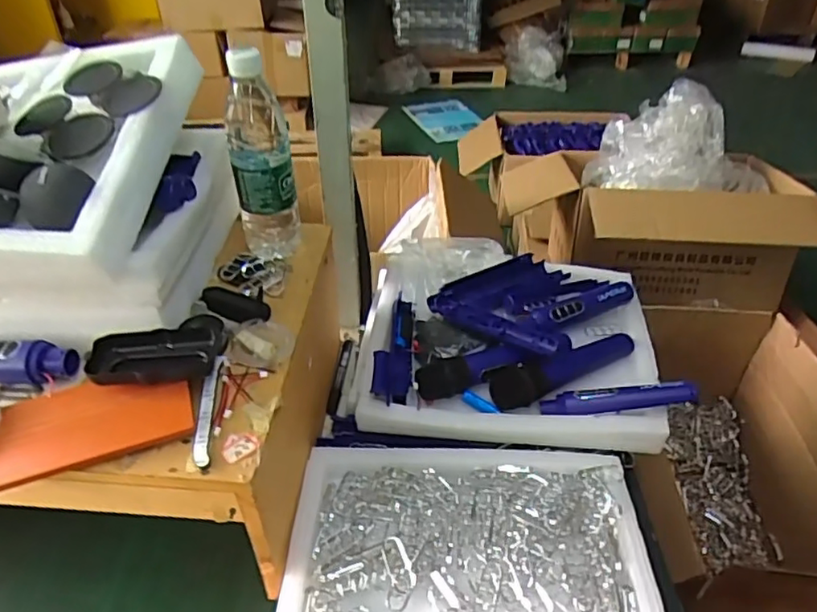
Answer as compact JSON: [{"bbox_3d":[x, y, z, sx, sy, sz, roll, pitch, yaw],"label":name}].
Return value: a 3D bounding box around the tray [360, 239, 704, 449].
[{"bbox_3d":[0.128,0.037,0.799,0.378,0.080,0.312,4,40,4],"label":"tray"}]

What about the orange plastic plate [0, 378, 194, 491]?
[{"bbox_3d":[-0.284,0.099,0.502,0.194,0.012,0.090,-16,46,-14],"label":"orange plastic plate"}]

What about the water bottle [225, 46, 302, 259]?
[{"bbox_3d":[-0.157,-0.152,0.650,0.065,0.222,0.061,-8,41,-10],"label":"water bottle"}]

